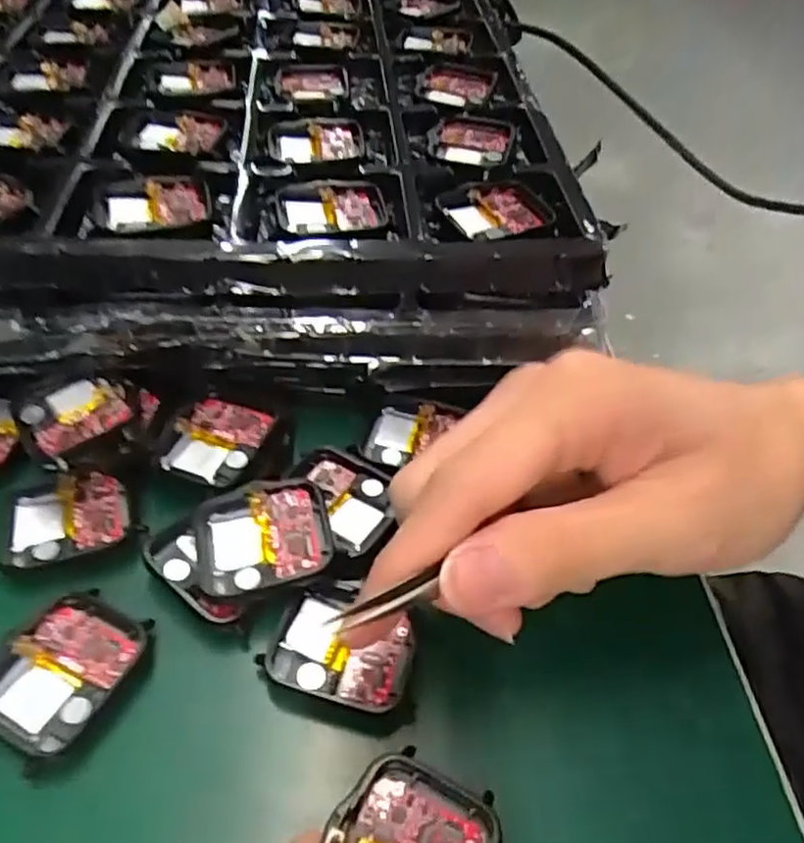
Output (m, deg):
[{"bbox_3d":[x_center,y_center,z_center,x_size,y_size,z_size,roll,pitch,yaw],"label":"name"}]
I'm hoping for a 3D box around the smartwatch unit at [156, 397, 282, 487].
[{"bbox_3d":[-0.067,0.007,0.252,0.036,0.008,0.037,18,50,13],"label":"smartwatch unit"}]

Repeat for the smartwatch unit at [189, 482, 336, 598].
[{"bbox_3d":[-0.045,0.038,0.223,0.043,0.012,0.036,-9,49,-10],"label":"smartwatch unit"}]

